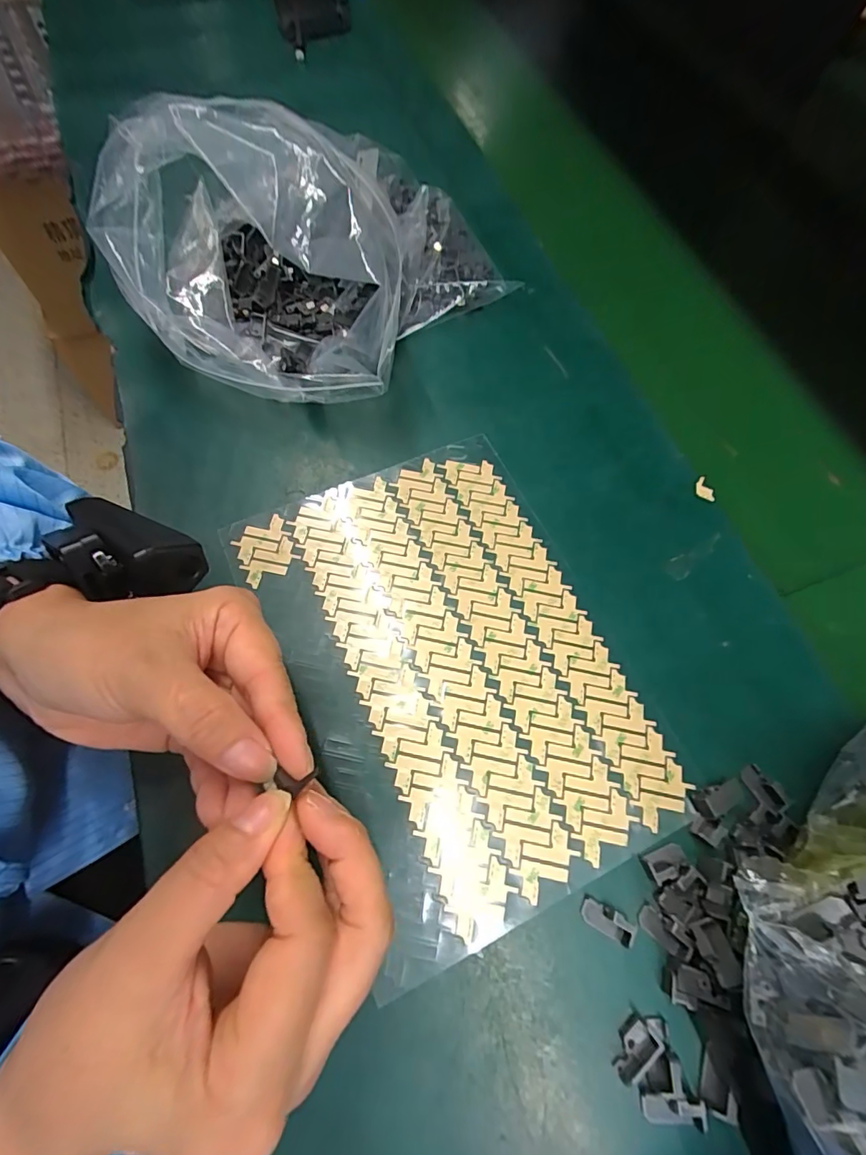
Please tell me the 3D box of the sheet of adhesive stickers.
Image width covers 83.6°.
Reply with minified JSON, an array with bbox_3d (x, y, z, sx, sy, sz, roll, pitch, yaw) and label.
[{"bbox_3d":[0.007,0.043,0.259,0.163,0.004,0.244,-21,68,-11],"label":"sheet of adhesive stickers"}]

